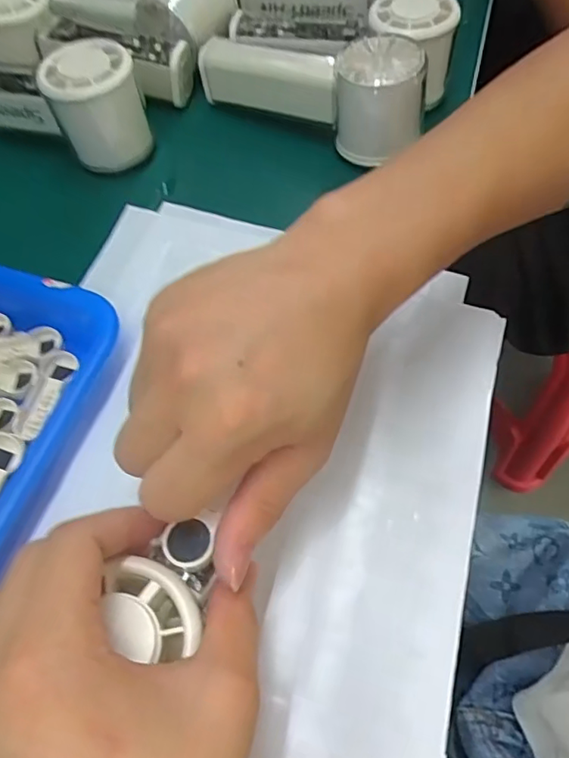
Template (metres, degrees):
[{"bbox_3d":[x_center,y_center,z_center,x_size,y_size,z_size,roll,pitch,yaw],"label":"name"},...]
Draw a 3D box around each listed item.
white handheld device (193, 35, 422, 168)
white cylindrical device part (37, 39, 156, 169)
[{"bbox_3d":[0.017,-0.196,0.366,0.157,0.052,0.052,25,64,13],"label":"white handheld device"},{"bbox_3d":[-0.119,-0.174,0.359,0.057,0.059,0.057,0,61,0],"label":"white cylindrical device part"}]

